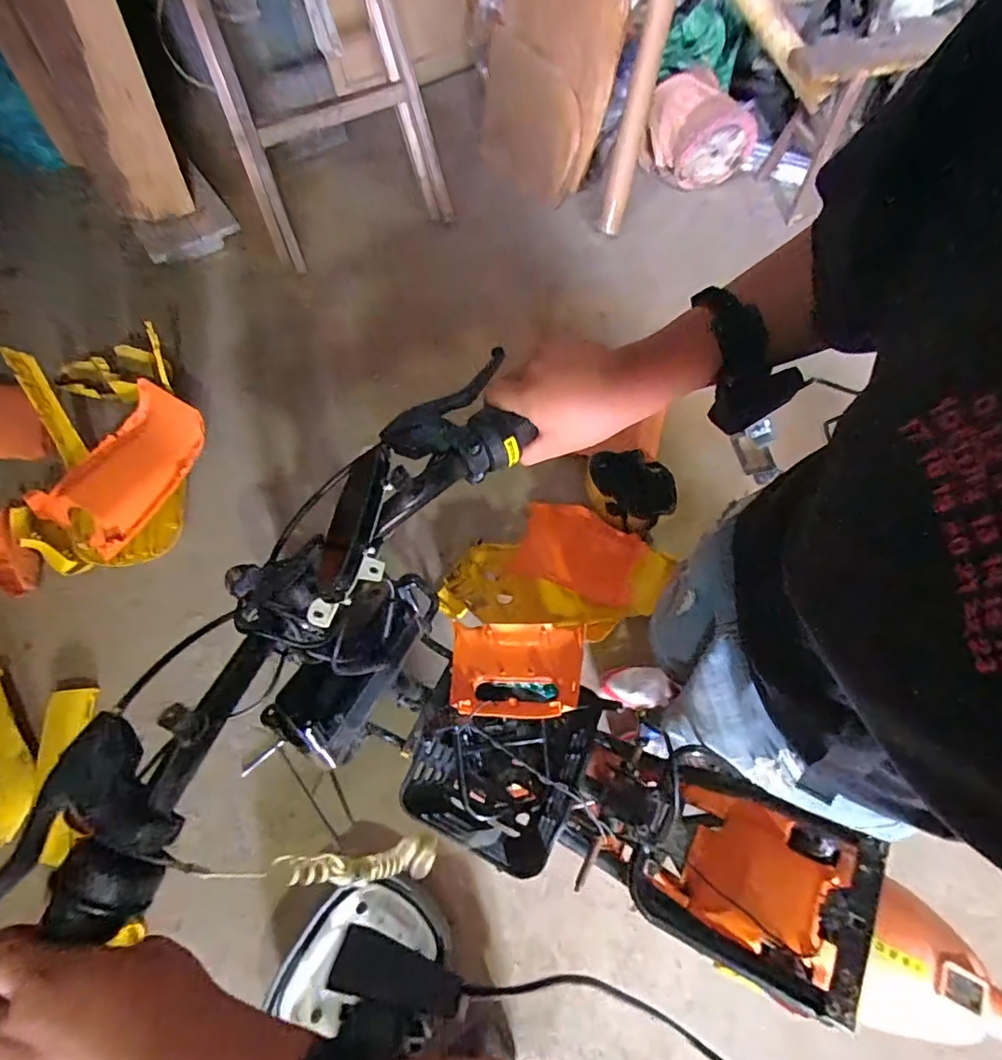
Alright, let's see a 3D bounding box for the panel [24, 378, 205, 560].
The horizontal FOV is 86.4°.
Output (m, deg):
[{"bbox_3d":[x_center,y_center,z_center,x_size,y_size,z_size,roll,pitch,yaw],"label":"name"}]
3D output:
[{"bbox_3d":[-1.065,-0.180,1.542,0.285,0.085,0.469,34,80,-2],"label":"panel"}]

